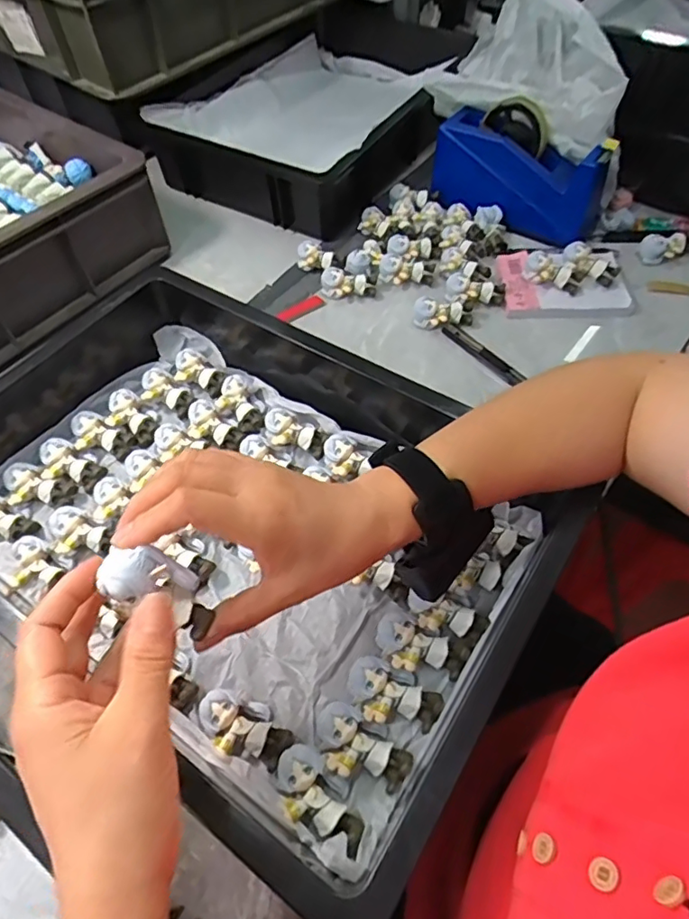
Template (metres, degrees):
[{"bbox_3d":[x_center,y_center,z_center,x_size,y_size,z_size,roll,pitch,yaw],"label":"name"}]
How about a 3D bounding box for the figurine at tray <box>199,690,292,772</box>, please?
[{"bbox_3d":[-0.067,0.181,0.372,0.061,0.024,0.036,30,62,21],"label":"figurine at tray"}]

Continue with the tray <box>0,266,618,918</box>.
[{"bbox_3d":[-0.106,0.028,0.444,0.508,0.089,0.339,29,61,20],"label":"tray"}]

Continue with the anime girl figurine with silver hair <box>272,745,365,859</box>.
[{"bbox_3d":[-0.015,0.206,0.334,0.064,0.023,0.035,35,63,23],"label":"anime girl figurine with silver hair"}]

